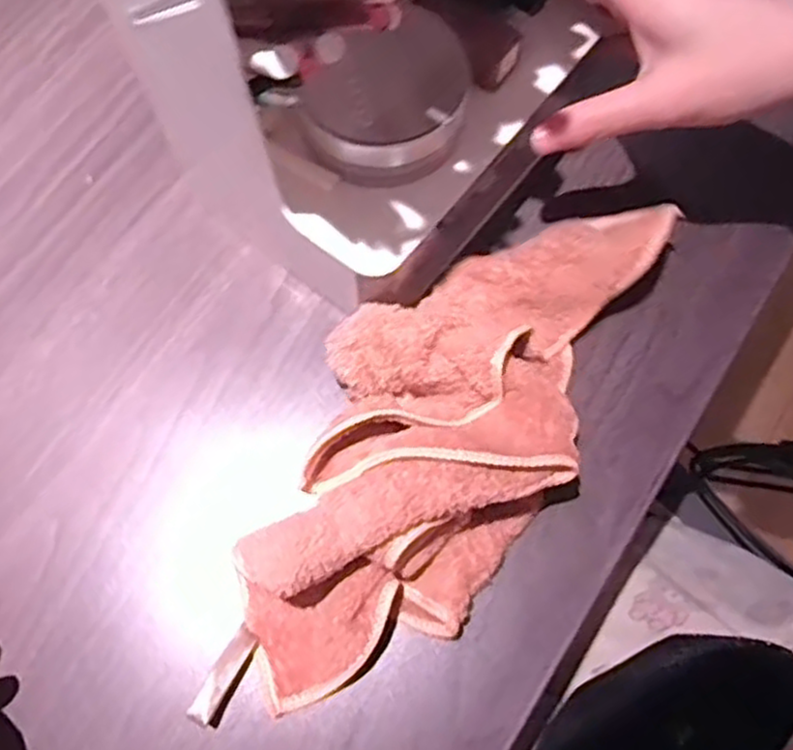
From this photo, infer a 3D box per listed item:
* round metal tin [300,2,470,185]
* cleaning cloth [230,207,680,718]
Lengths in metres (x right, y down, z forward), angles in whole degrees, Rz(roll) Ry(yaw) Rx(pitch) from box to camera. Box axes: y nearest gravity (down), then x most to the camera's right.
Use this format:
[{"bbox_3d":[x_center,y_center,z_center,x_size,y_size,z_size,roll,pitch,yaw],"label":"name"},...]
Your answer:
[{"bbox_3d":[-0.003,-0.121,0.333,0.066,0.021,0.075,6,71,5],"label":"round metal tin"},{"bbox_3d":[0.020,0.021,0.334,0.108,0.053,0.255,26,74,9],"label":"cleaning cloth"}]

